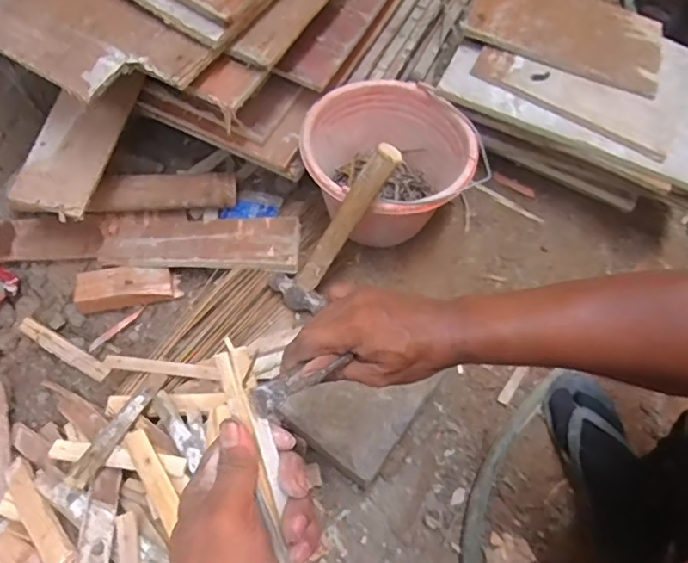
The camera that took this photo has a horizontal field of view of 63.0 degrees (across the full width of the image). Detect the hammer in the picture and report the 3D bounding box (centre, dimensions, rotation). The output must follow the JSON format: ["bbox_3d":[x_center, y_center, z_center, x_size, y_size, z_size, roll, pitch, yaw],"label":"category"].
[{"bbox_3d":[-0.013,-0.063,0.756,0.036,0.296,0.075,-11,57,-44],"label":"hammer"}]

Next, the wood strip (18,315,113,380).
[{"bbox_3d":[-0.408,0.097,0.815,0.161,0.008,0.026,27,66,13],"label":"wood strip"}]

